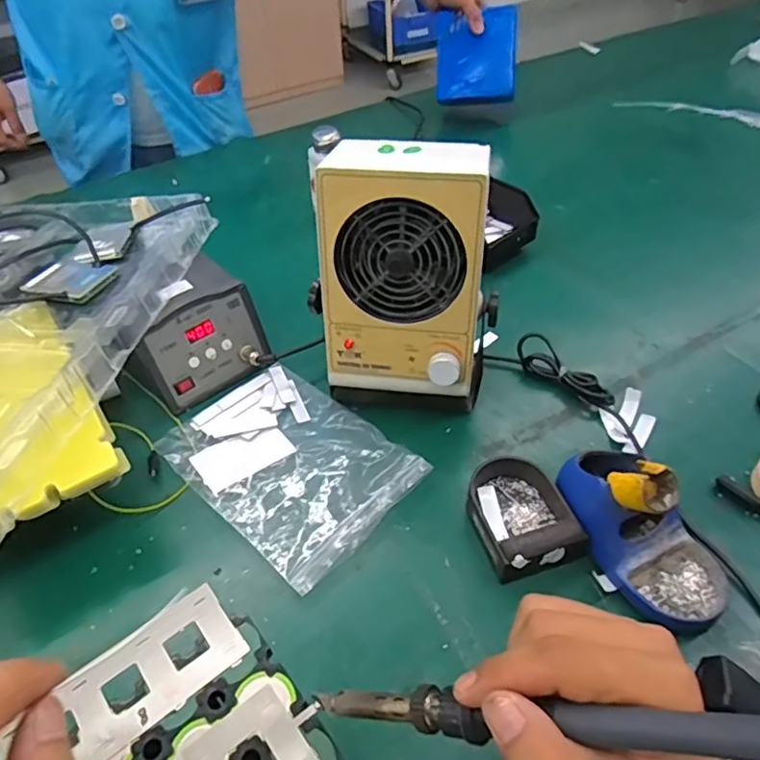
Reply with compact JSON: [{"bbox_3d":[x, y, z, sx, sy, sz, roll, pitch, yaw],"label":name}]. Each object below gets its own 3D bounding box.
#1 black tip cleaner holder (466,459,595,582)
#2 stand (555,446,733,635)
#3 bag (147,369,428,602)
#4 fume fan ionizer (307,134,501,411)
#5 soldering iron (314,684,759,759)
[{"bbox_3d":[0.119,0.115,0.514,0.077,0.041,0.101,-15,47,-11],"label":"black tip cleaner holder"},{"bbox_3d":[0.213,0.117,0.475,0.086,0.088,0.153,-24,49,-19],"label":"stand"},{"bbox_3d":[-0.088,0.071,0.576,0.230,0.018,0.164,34,56,31],"label":"bag"},{"bbox_3d":[0.027,-0.085,0.563,0.156,0.242,0.122,8,47,11],"label":"fume fan ionizer"},{"bbox_3d":[0.074,0.133,0.230,0.231,0.013,0.018,-14,41,30],"label":"soldering iron"}]

